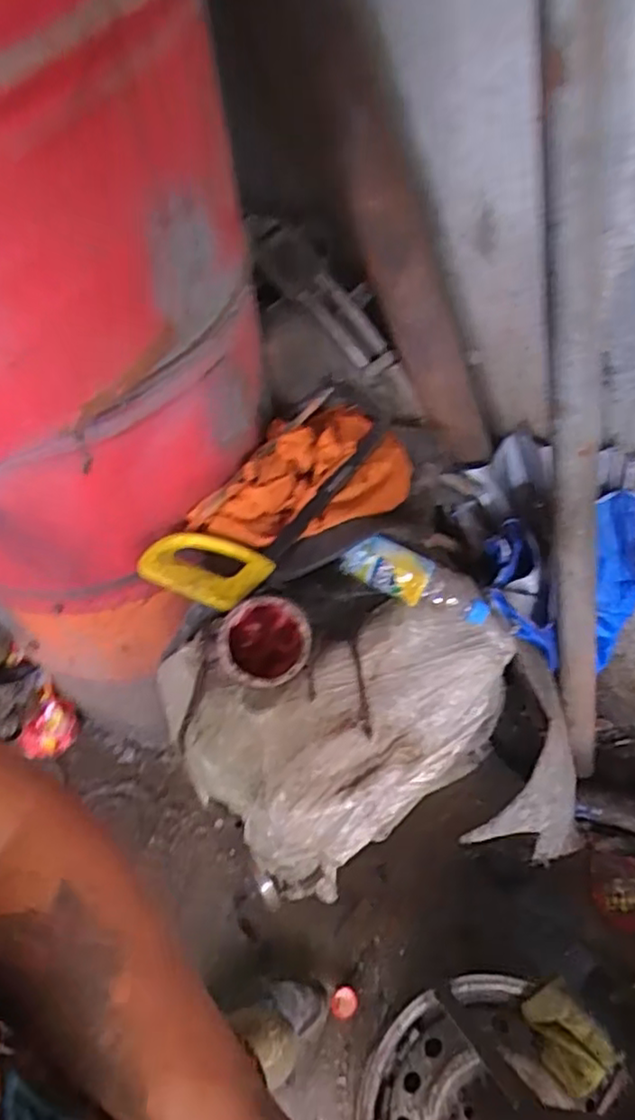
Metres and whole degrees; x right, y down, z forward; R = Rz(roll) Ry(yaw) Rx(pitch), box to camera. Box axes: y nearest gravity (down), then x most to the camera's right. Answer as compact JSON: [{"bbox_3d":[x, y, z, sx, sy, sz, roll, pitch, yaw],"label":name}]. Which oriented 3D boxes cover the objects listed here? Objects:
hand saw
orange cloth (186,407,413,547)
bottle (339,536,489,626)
[{"bbox_3d":[-0.045,-0.101,0.905,0.140,0.050,0.429,30,62,22],"label":"hand saw"},{"bbox_3d":[-0.008,-0.101,0.918,0.200,0.094,0.281,25,61,20],"label":"orange cloth"},{"bbox_3d":[0.131,0.028,0.888,0.209,0.053,0.060,24,56,-6],"label":"bottle"}]

